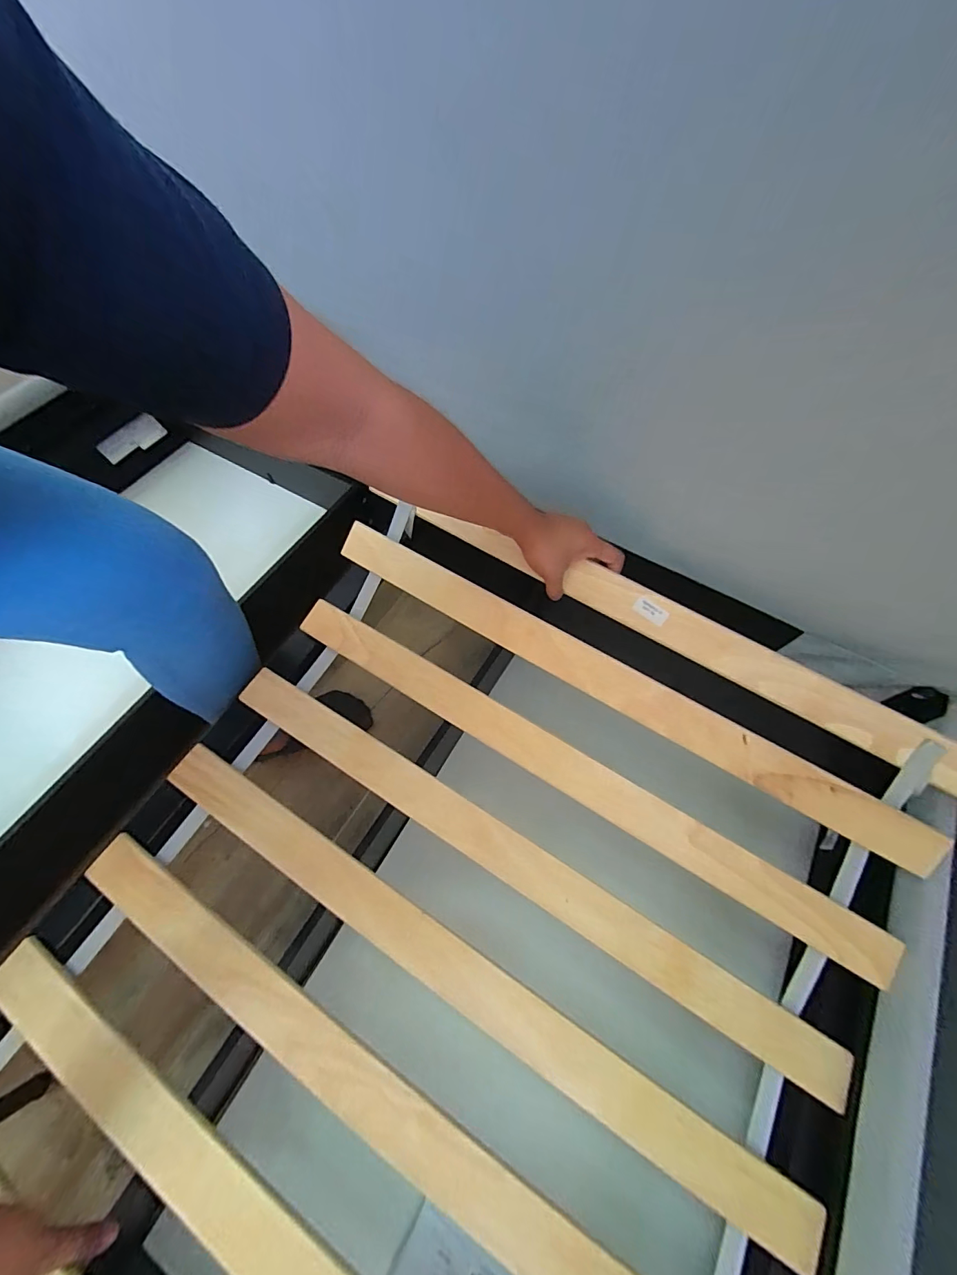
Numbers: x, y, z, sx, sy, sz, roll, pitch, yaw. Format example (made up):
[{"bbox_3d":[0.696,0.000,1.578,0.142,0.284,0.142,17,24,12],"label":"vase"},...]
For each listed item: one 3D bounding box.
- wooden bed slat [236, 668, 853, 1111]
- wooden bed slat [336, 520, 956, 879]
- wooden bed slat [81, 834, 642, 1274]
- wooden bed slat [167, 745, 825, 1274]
[{"bbox_3d":[0.020,0.231,0.496,0.728,0.013,0.056,29,66,11],"label":"wooden bed slat"},{"bbox_3d":[0.138,0.045,0.531,0.731,0.008,0.048,29,96,13],"label":"wooden bed slat"},{"bbox_3d":[-0.101,0.414,0.411,0.730,0.017,0.054,30,66,11],"label":"wooden bed slat"},{"bbox_3d":[-0.041,0.321,0.453,0.731,0.006,0.053,30,66,11],"label":"wooden bed slat"}]

